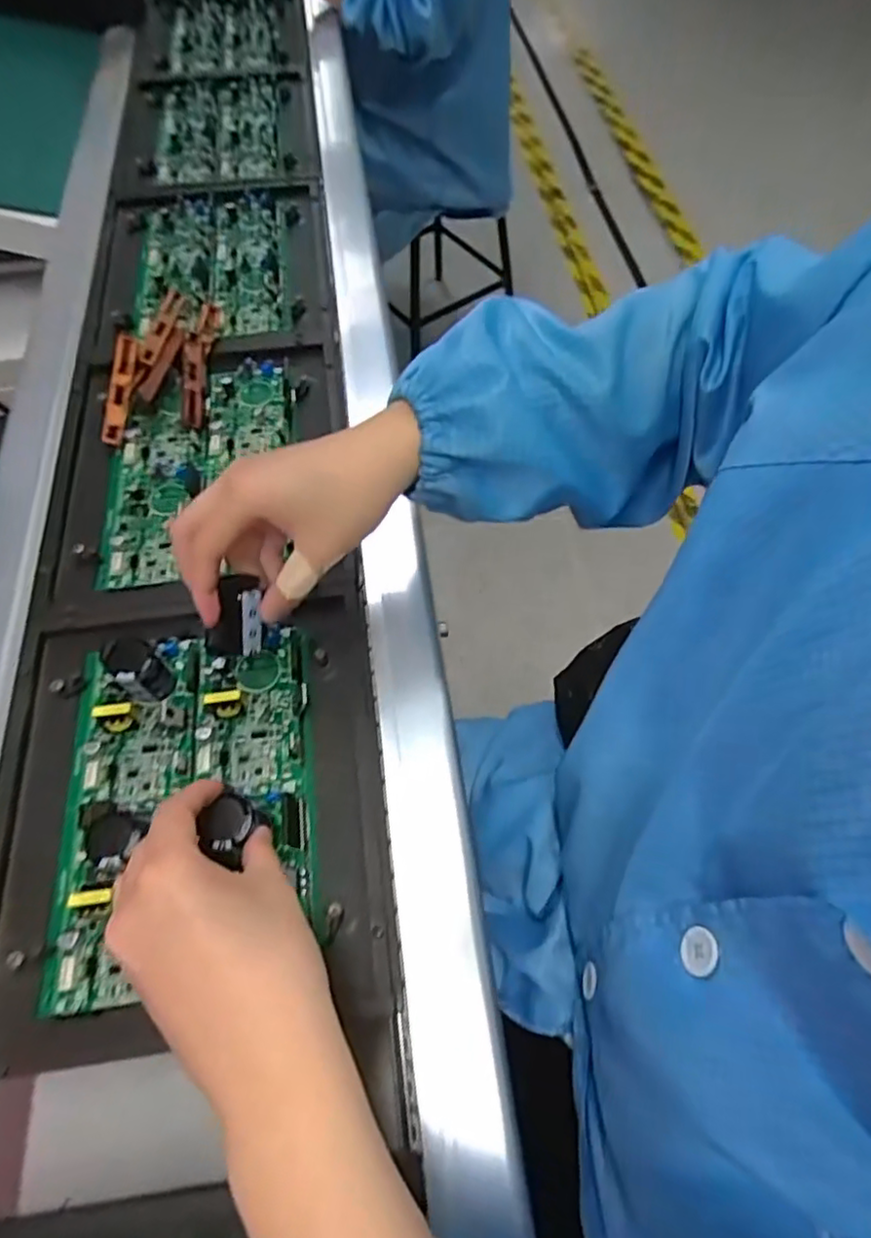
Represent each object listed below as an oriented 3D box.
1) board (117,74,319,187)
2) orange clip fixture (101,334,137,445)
[{"bbox_3d":[-0.263,-0.612,0.792,0.222,0.019,0.261,-7,61,-4],"label":"board"},{"bbox_3d":[-0.263,-0.192,0.531,0.019,0.010,0.094,5,83,0],"label":"orange clip fixture"}]

